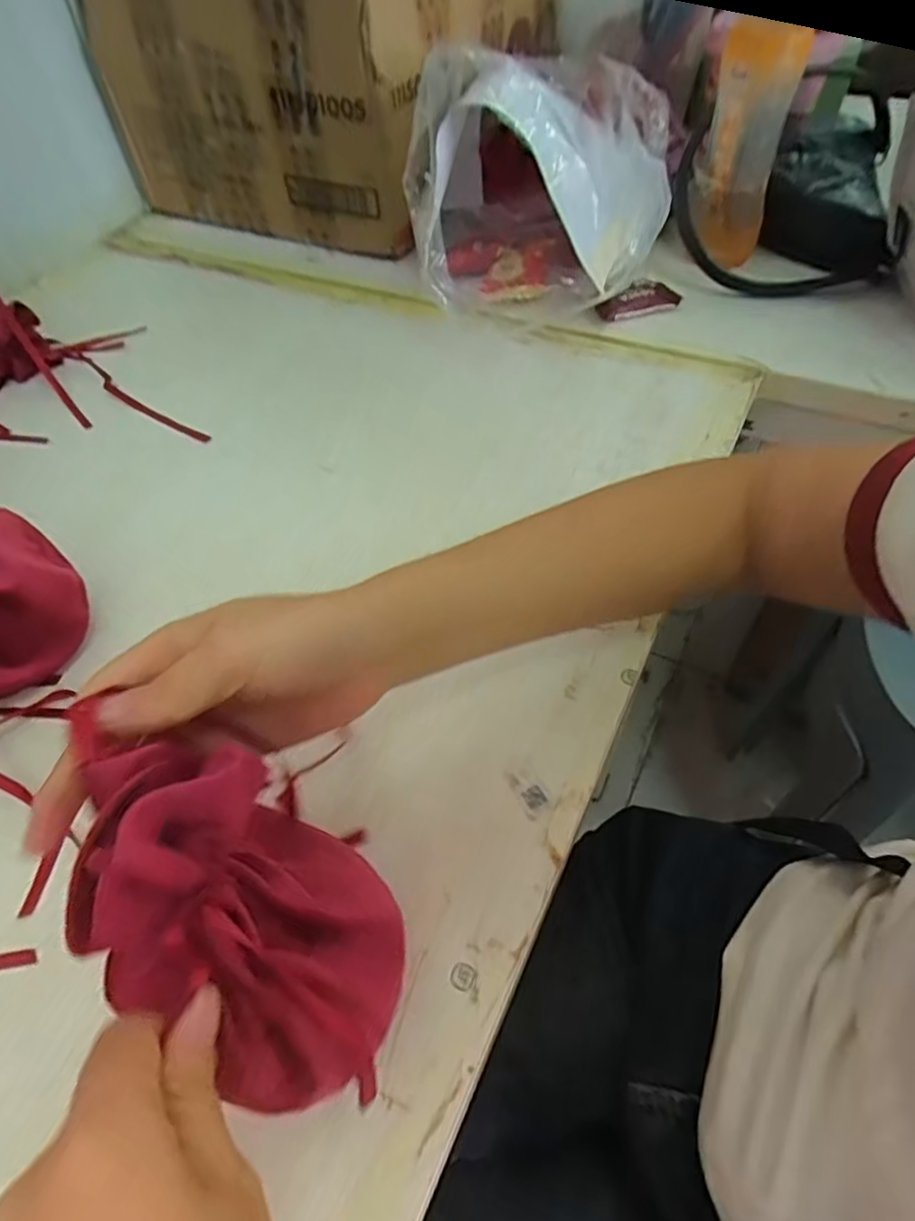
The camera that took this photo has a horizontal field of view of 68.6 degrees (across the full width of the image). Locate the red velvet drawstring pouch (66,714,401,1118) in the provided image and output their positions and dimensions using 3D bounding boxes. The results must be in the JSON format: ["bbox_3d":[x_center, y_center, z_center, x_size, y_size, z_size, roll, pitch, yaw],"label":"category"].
[{"bbox_3d":[-0.068,0.099,0.219,0.075,0.131,0.051,-44,26,-28],"label":"red velvet drawstring pouch"}]

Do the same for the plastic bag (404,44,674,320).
[{"bbox_3d":[0.076,-0.369,0.574,0.192,0.162,0.262,10,52,10],"label":"plastic bag"}]

